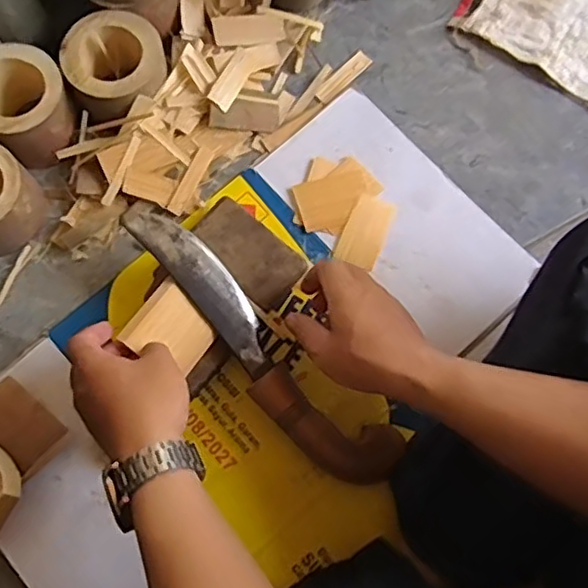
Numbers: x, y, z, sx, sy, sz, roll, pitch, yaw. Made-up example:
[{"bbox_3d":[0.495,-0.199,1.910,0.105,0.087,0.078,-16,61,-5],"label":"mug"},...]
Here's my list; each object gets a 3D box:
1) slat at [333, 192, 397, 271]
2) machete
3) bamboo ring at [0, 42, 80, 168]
[{"bbox_3d":[0.072,-0.065,0.615,0.040,0.004,0.070,23,77,4],"label":"slat"},{"bbox_3d":[-0.034,0.049,0.560,0.316,0.065,0.068,42,79,8],"label":"machete"},{"bbox_3d":[-0.257,-0.180,0.599,0.089,0.059,0.095,0,76,-2],"label":"bamboo ring"}]

